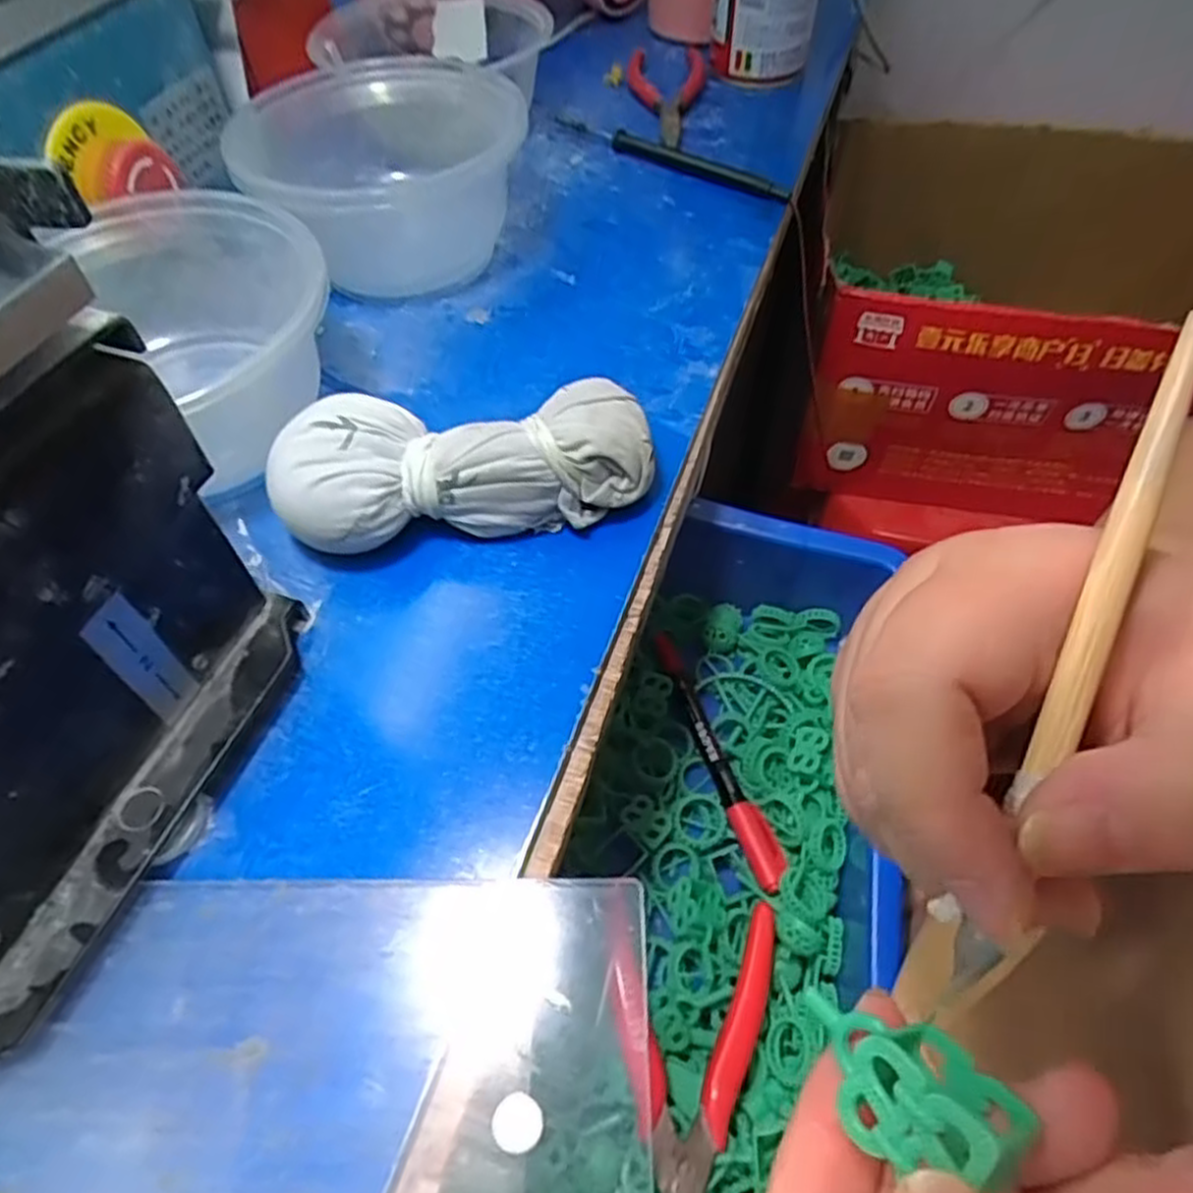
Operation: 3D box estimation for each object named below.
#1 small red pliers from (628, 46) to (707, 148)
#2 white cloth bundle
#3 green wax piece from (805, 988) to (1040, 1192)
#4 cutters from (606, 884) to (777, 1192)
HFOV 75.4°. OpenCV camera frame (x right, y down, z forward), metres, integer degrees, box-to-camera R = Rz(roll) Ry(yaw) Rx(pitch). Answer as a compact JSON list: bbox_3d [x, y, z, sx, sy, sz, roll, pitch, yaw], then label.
[{"bbox_3d":[0.044,-0.320,0.494,0.049,0.014,0.138,4,55,4],"label":"small red pliers"},{"bbox_3d":[-0.047,-0.047,0.284,0.131,0.043,0.044,-11,55,-7],"label":"white cloth bundle"},{"bbox_3d":[0.051,0.080,0.129,0.033,0.019,0.018,-11,64,45],"label":"green wax piece"},{"bbox_3d":[0.042,0.176,0.302,0.071,0.026,0.108,-1,55,0],"label":"cutters"}]

